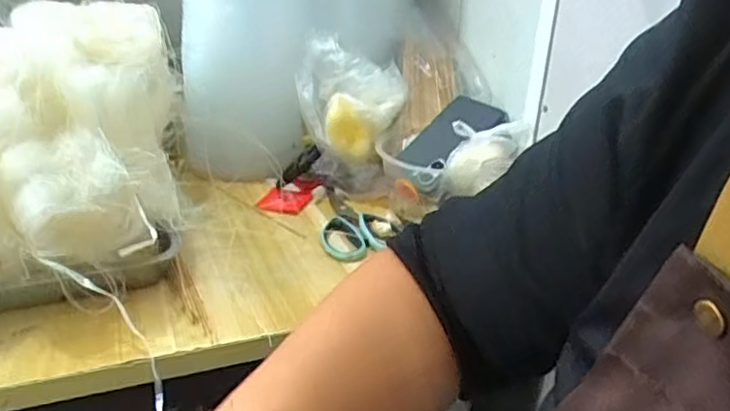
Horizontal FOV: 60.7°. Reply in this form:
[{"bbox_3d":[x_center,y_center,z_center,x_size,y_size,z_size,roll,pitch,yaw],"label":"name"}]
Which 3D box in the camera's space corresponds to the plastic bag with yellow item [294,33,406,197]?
[{"bbox_3d":[-0.020,-0.117,0.827,0.127,0.199,0.061,6,25,8],"label":"plastic bag with yellow item"}]

